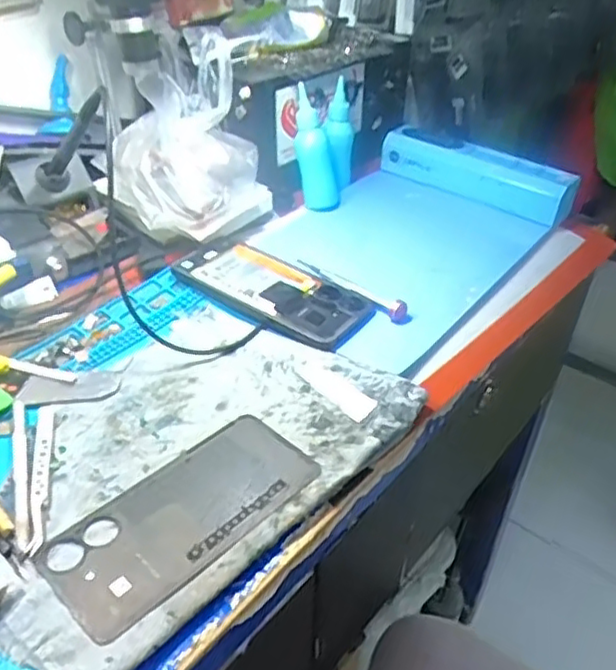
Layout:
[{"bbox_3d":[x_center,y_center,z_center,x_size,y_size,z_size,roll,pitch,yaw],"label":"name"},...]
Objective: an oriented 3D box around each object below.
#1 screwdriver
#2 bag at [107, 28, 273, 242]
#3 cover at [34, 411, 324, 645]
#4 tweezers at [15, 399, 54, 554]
[{"bbox_3d":[0.035,-0.043,0.575,0.120,0.014,0.015,31,47,33],"label":"screwdriver"},{"bbox_3d":[-0.115,-0.188,0.626,0.136,0.131,0.180,-7,39,-10],"label":"bag"},{"bbox_3d":[-0.071,0.104,0.397,0.162,0.004,0.075,-30,48,-34],"label":"cover"},{"bbox_3d":[-0.173,0.085,0.417,0.024,0.006,0.121,-10,39,-14],"label":"tweezers"}]

